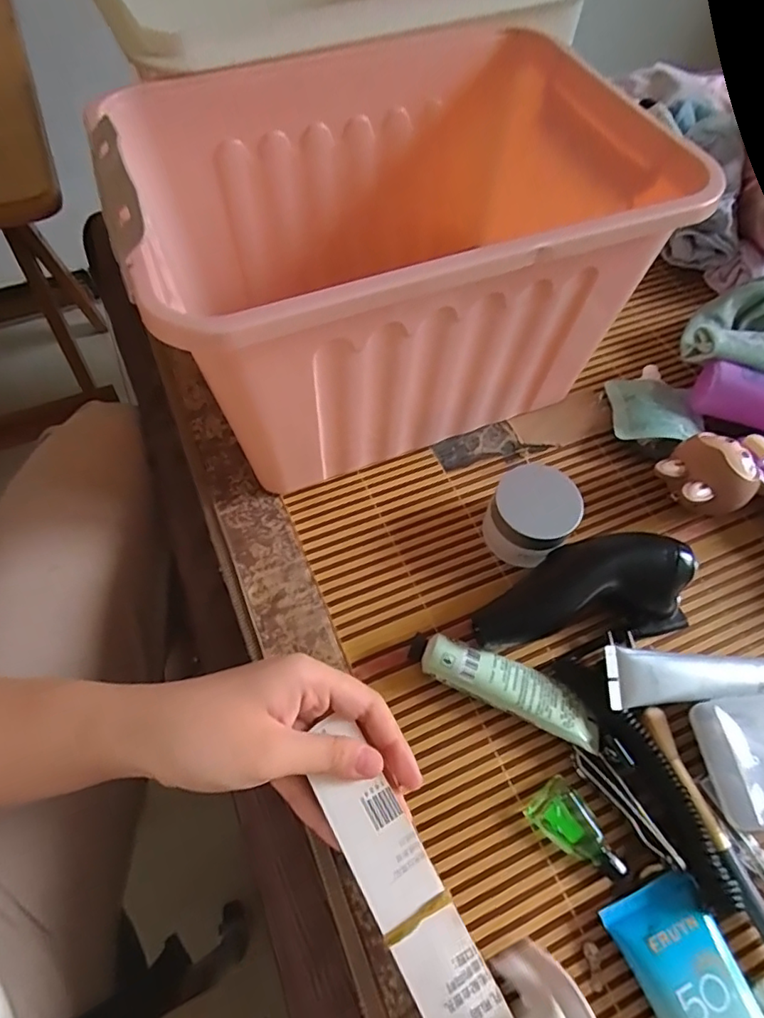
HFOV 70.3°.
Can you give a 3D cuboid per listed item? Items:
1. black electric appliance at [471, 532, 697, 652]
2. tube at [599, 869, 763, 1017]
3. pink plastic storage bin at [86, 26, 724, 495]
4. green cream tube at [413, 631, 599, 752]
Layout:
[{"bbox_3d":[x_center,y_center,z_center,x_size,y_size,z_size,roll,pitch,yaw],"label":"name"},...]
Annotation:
[{"bbox_3d":[0.118,0.052,0.326,0.132,0.057,0.051,-5,62,-4],"label":"black electric appliance"},{"bbox_3d":[0.152,0.233,0.243,0.049,0.020,0.112,-22,64,-13],"label":"tube"},{"bbox_3d":[0.008,-0.160,0.361,0.299,0.174,0.215,-20,64,-11],"label":"pink plastic storage bin"},{"bbox_3d":[0.070,0.099,0.308,0.110,0.024,0.029,22,63,11],"label":"green cream tube"}]

